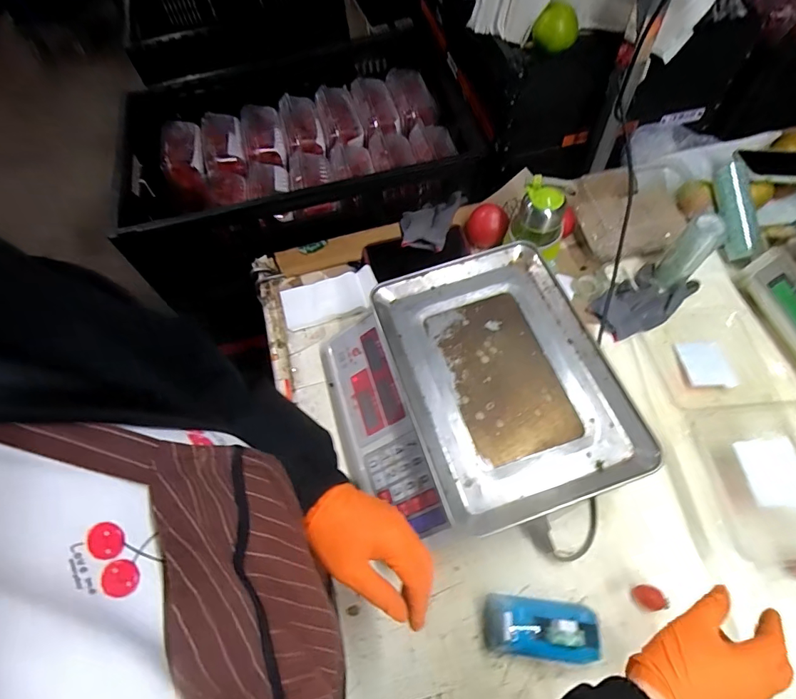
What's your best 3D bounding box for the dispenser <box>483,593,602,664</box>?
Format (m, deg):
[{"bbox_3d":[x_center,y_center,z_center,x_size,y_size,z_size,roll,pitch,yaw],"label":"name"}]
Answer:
[{"bbox_3d":[0.149,0.294,0.470,0.118,0.060,0.061,-2,61,18],"label":"dispenser"}]

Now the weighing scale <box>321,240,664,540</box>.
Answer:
[{"bbox_3d":[0.084,0.057,0.562,0.320,0.105,0.322,-17,61,-5],"label":"weighing scale"}]

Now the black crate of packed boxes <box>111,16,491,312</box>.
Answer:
[{"bbox_3d":[-0.189,-0.387,0.862,0.632,0.179,0.504,-11,61,-1],"label":"black crate of packed boxes"}]

